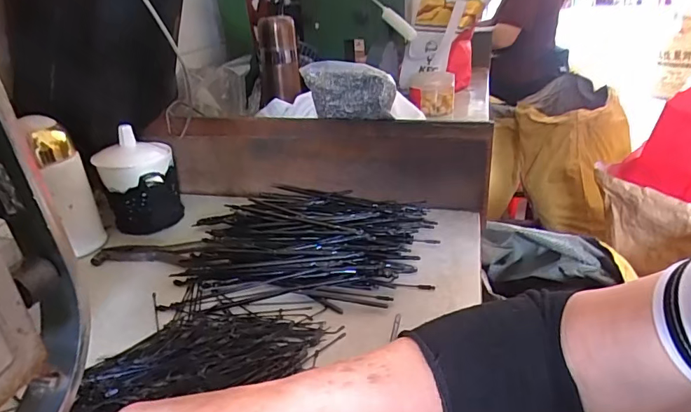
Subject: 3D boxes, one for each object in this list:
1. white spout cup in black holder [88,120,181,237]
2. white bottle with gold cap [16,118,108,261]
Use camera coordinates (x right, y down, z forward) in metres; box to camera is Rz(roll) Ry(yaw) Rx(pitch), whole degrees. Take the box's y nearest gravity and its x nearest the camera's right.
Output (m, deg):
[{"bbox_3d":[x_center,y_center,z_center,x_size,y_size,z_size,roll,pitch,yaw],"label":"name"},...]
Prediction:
[{"bbox_3d":[-0.250,-0.027,0.558,0.086,0.105,0.073,-15,28,-23],"label":"white spout cup in black holder"},{"bbox_3d":[-0.310,-0.020,0.514,0.044,0.154,0.039,-18,30,-28],"label":"white bottle with gold cap"}]

